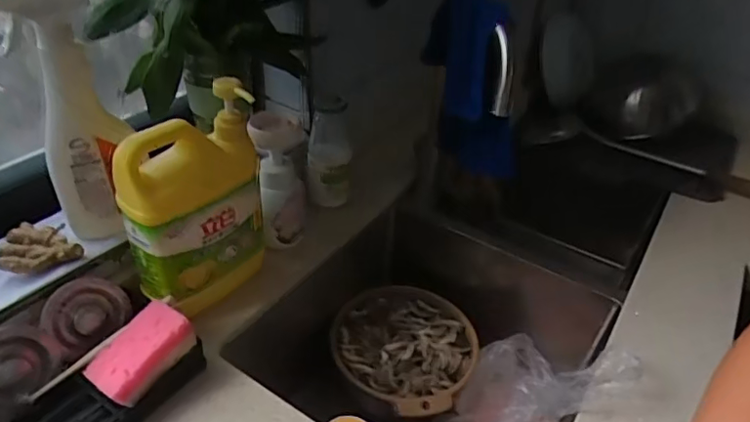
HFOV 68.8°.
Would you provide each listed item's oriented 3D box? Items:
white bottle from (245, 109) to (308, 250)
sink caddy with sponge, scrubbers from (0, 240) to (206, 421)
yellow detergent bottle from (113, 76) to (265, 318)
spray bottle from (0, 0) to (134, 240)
[{"bbox_3d":[-0.120,-0.038,0.691,0.069,0.153,0.080,-1,37,-7],"label":"white bottle"},{"bbox_3d":[-0.276,0.148,0.521,0.156,0.075,0.205,20,40,20],"label":"sink caddy with sponge, scrubbers"},{"bbox_3d":[-0.183,-0.004,0.573,0.071,0.216,0.143,21,40,21],"label":"yellow detergent bottle"},{"bbox_3d":[-0.295,-0.092,0.532,0.078,0.254,0.047,-1,37,-8],"label":"spray bottle"}]

